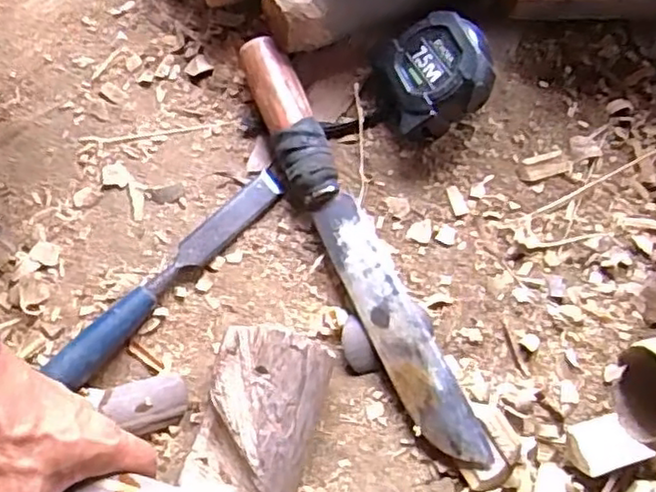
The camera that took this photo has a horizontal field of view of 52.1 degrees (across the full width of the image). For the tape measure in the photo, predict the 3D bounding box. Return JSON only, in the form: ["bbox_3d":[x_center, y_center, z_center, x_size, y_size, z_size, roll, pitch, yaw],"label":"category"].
[{"bbox_3d":[0.086,-0.131,0.518,0.082,0.044,0.082,-26,67,23],"label":"tape measure"}]

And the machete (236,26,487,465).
[{"bbox_3d":[0.020,0.003,0.481,0.045,0.035,0.336,-26,71,-10],"label":"machete"}]

